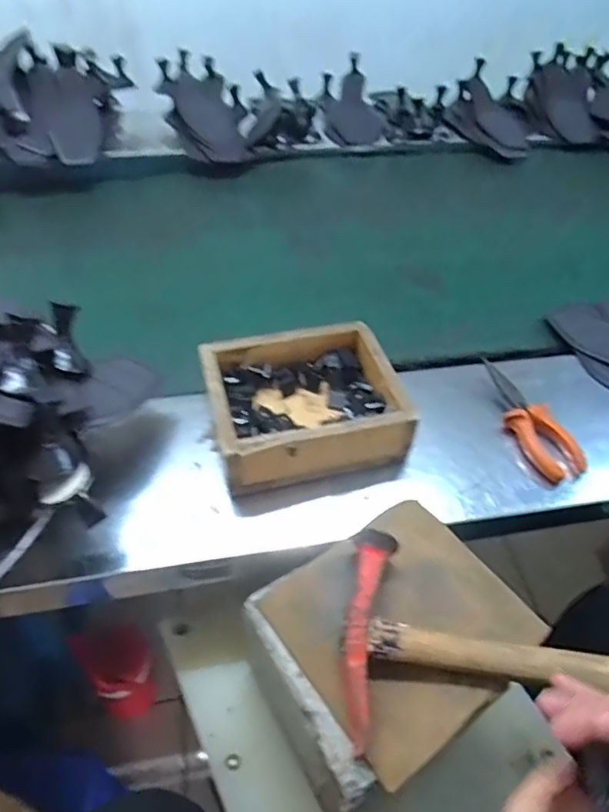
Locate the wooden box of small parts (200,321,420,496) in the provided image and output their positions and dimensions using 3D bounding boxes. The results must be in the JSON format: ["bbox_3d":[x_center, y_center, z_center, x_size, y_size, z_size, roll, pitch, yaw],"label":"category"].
[{"bbox_3d":[0.000,0.001,0.578,0.176,0.072,0.145,-12,49,-13],"label":"wooden box of small parts"}]

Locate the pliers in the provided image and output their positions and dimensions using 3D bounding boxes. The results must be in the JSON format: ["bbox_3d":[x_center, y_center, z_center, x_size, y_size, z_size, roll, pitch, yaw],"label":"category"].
[{"bbox_3d":[0.228,0.011,0.594,0.049,0.021,0.149,-18,50,-18],"label":"pliers"}]

